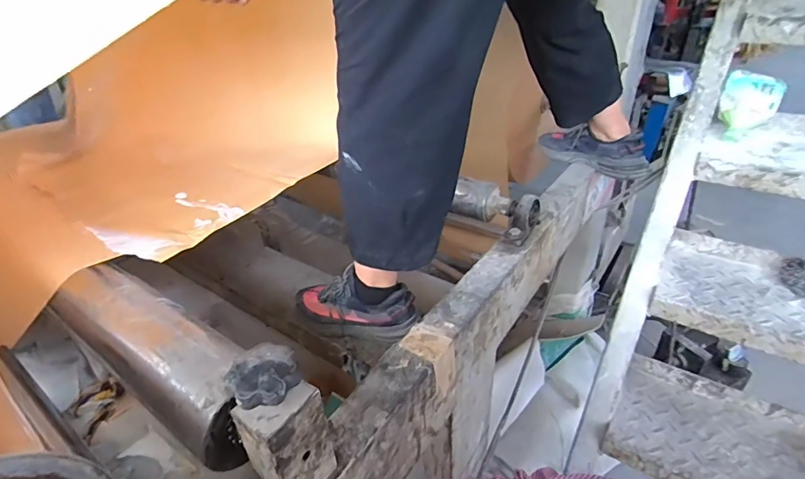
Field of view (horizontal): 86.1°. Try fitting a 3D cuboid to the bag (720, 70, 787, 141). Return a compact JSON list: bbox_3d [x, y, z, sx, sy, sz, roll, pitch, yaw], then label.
[{"bbox_3d":[0.661,-0.254,0.824,0.089,0.115,0.040,19,38,30],"label":"bag"}]

